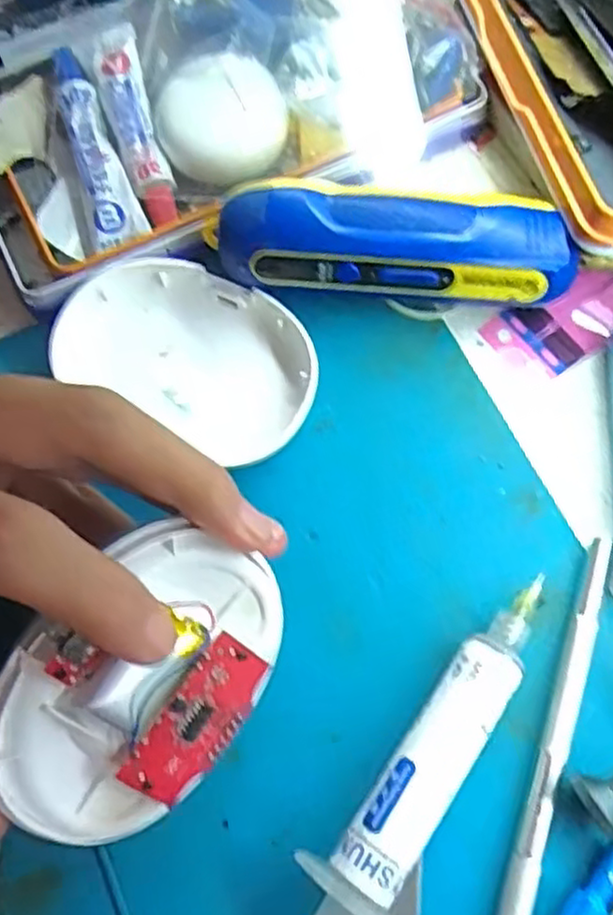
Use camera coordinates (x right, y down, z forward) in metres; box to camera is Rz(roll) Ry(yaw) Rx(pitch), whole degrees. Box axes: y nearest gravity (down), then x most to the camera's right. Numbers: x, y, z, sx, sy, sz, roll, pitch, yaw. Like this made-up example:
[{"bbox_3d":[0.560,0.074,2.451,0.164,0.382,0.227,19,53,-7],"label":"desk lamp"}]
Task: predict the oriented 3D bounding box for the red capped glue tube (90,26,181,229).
[{"bbox_3d":[-0.063,-0.123,0.267,0.016,0.012,0.082,-17,85,-5],"label":"red capped glue tube"}]

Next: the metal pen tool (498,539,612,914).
[{"bbox_3d":[0.071,0.075,0.205,0.008,0.004,0.110,19,73,7],"label":"metal pen tool"}]

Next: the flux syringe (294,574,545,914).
[{"bbox_3d":[0.027,0.090,0.196,0.027,0.020,0.133,32,75,11],"label":"flux syringe"}]

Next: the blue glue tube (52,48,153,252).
[{"bbox_3d":[-0.077,-0.113,0.263,0.018,0.010,0.079,-18,89,-5],"label":"blue glue tube"}]

